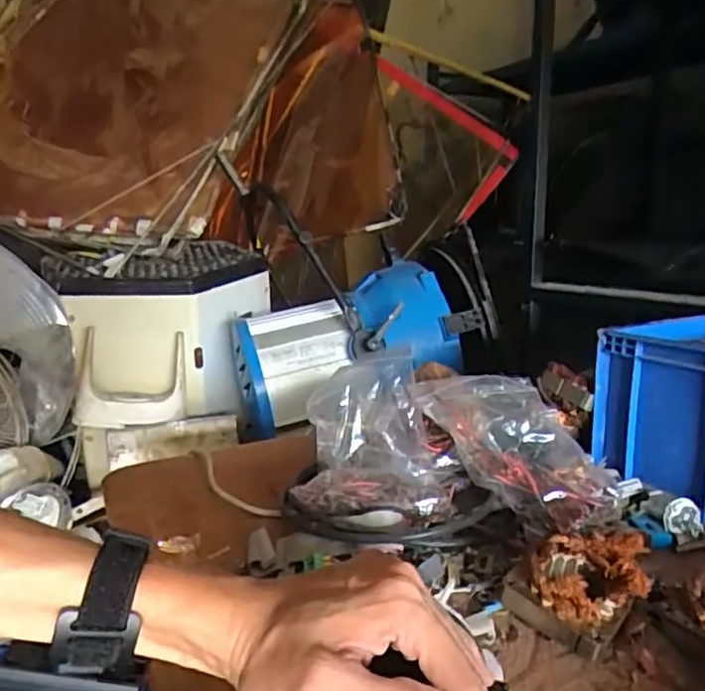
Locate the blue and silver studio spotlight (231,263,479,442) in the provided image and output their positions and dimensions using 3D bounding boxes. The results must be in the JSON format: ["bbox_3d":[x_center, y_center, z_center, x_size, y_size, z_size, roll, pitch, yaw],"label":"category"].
[{"bbox_3d":[-0.018,0.000,1.237,0.508,0.240,0.198,-22,9,7],"label":"blue and silver studio spotlight"}]

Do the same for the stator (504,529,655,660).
[{"bbox_3d":[0.179,0.190,0.484,0.093,0.062,0.096,9,14,37],"label":"stator"}]

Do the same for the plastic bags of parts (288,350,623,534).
[{"bbox_3d":[0.107,0.098,0.677,0.326,0.112,0.192,1,11,3],"label":"plastic bags of parts"}]

